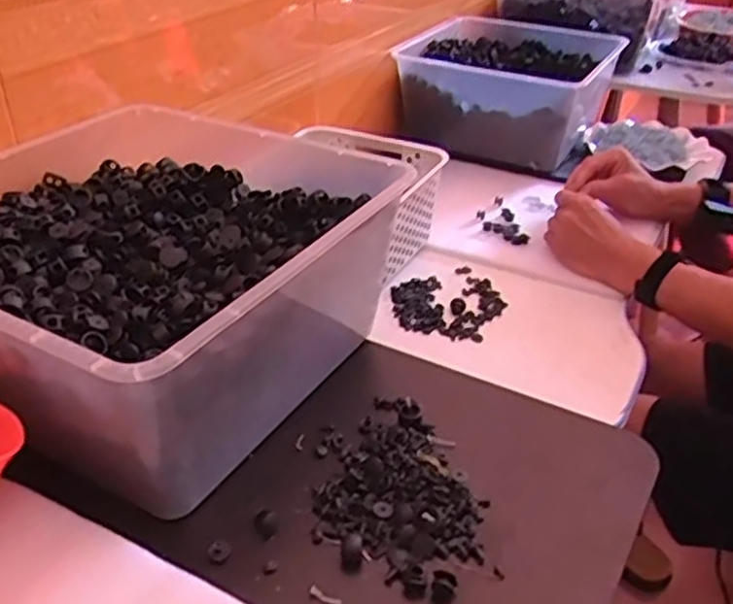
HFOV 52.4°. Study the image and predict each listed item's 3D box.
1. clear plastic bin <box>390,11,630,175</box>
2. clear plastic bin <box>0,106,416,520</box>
[{"bbox_3d":[0.243,-0.385,1.297,0.318,0.137,0.450,15,36,20],"label":"clear plastic bin"},{"bbox_3d":[-0.162,-0.025,0.547,0.300,0.127,0.292,21,36,24],"label":"clear plastic bin"}]

